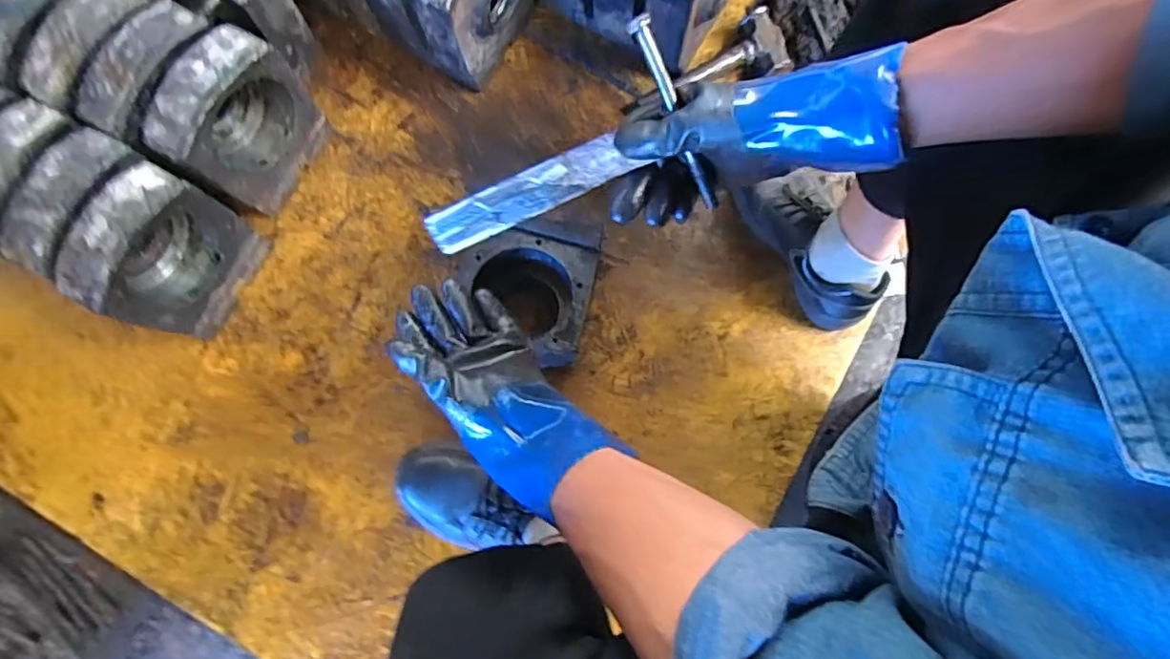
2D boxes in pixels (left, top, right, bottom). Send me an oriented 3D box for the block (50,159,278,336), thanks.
[{"bbox_3d":[-0.480,-0.083,0.665,0.077,0.188,0.155,28,79,4],"label":"block"}]

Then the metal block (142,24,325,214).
[{"bbox_3d":[-0.414,-0.251,0.700,0.076,0.190,0.172,31,79,5],"label":"metal block"}]

